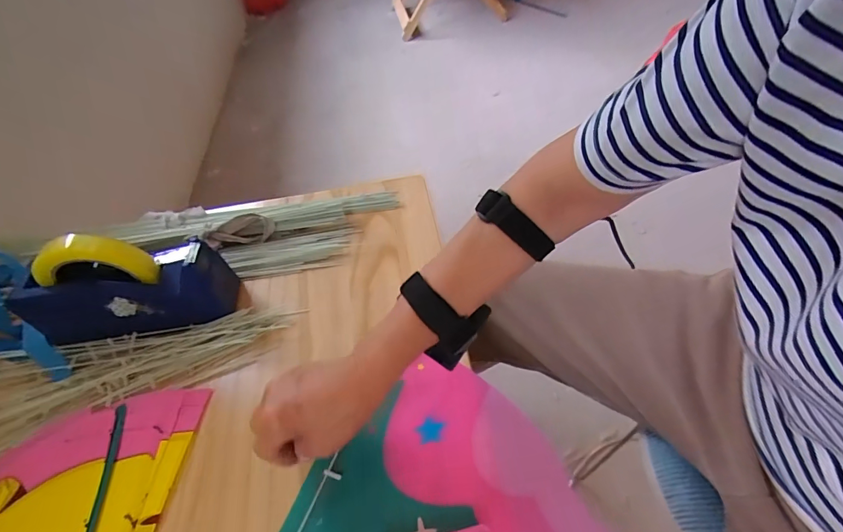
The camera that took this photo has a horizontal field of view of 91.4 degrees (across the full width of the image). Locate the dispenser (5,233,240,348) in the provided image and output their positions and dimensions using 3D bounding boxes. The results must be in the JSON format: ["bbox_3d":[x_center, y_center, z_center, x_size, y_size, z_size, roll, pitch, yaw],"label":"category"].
[{"bbox_3d":[-0.333,0.025,0.459,0.207,0.129,0.068,-16,51,-8],"label":"dispenser"}]

